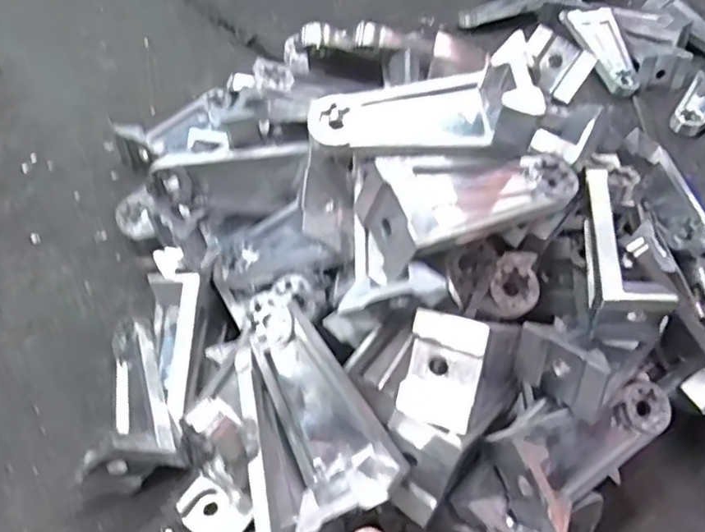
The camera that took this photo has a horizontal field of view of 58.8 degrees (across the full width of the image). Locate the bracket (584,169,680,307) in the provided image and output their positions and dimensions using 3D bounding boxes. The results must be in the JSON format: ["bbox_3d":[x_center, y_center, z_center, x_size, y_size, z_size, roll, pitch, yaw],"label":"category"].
[{"bbox_3d":[0.131,-0.016,0.309,0.032,0.014,0.087,9,53,1],"label":"bracket"}]

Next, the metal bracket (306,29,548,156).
[{"bbox_3d":[0.031,-0.070,0.277,0.095,0.033,0.038,-6,53,7],"label":"metal bracket"}]

